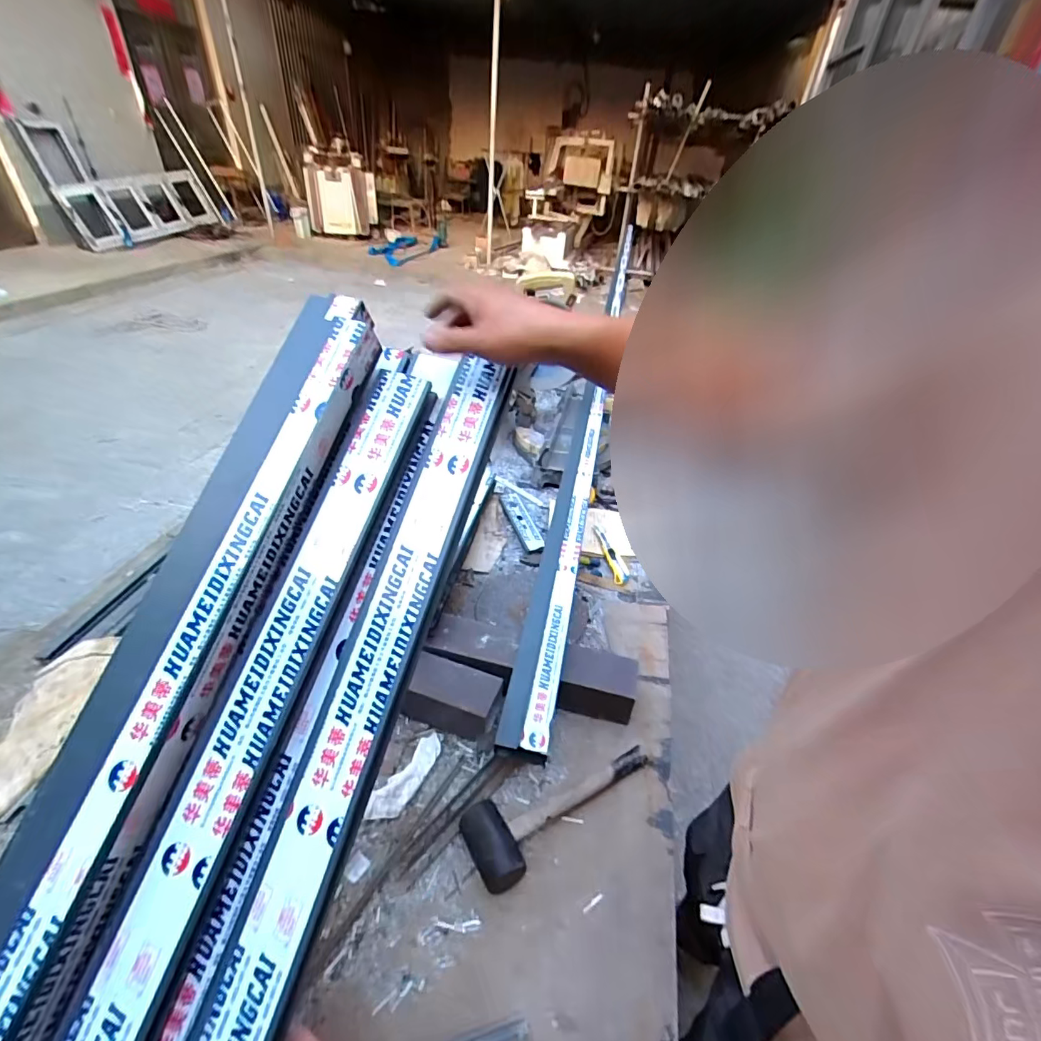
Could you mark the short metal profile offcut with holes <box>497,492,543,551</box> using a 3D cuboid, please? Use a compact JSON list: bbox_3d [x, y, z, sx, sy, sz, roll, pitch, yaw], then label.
[{"bbox_3d":[0.000,-0.006,1.261,0.058,0.016,0.236,-10,40,-17],"label":"short metal profile offcut with holes"}]

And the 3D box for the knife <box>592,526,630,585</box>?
[{"bbox_3d":[0.221,0.079,1.180,0.038,0.019,0.185,-5,39,-11],"label":"knife"}]

